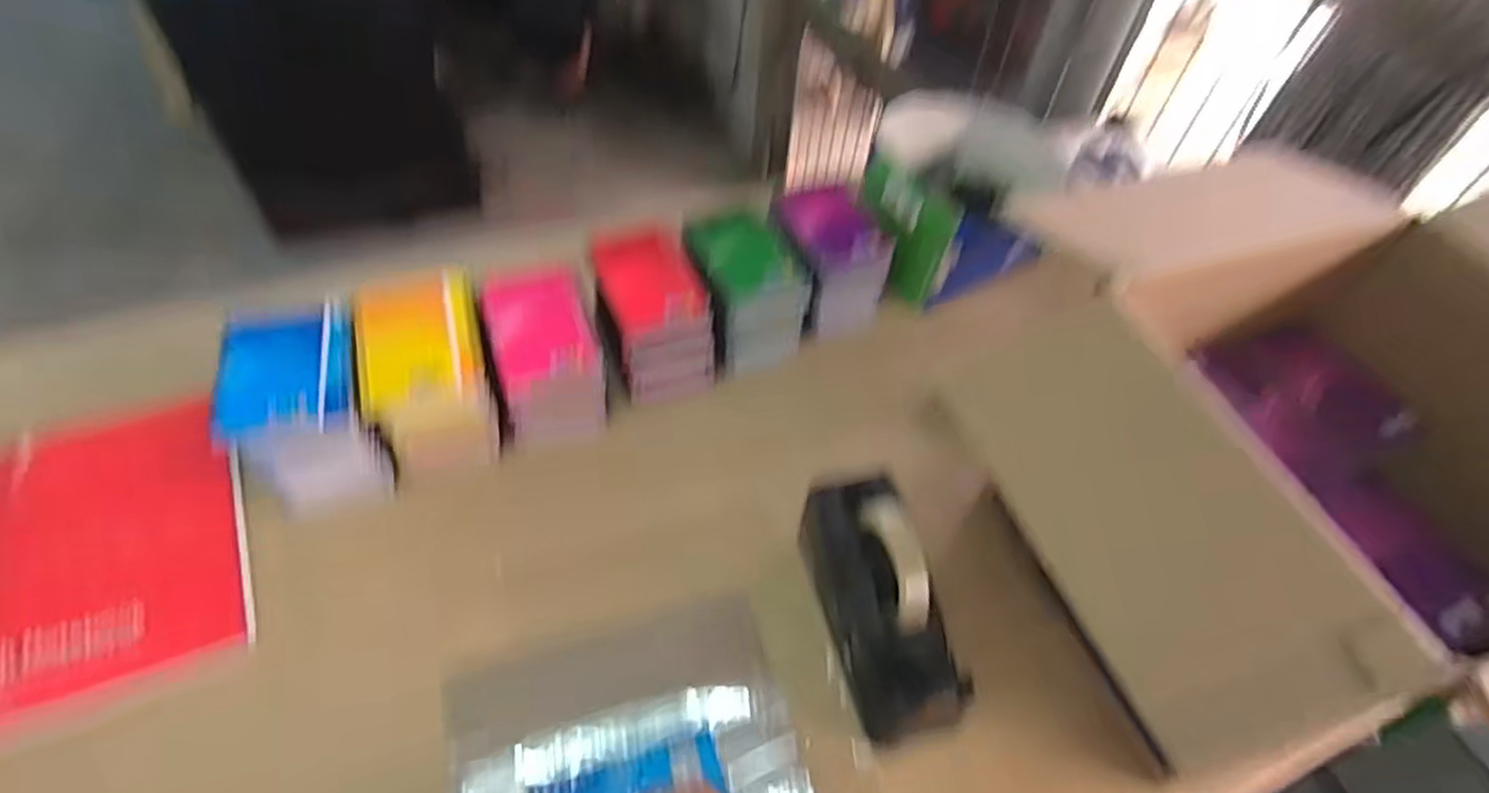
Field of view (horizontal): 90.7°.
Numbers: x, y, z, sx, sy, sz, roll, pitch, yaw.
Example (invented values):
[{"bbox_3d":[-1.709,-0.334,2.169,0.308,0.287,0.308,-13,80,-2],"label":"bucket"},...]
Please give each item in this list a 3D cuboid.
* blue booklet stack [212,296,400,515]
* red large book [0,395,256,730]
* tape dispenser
[{"bbox_3d":[-0.384,0.009,0.650,0.110,0.112,0.137,-19,57,-18],"label":"blue booklet stack"},{"bbox_3d":[-0.547,0.121,0.619,0.211,0.024,0.278,-21,57,-19],"label":"red large book"},{"bbox_3d":[0.109,0.160,0.586,0.075,0.112,0.194,-12,55,-13],"label":"tape dispenser"}]

